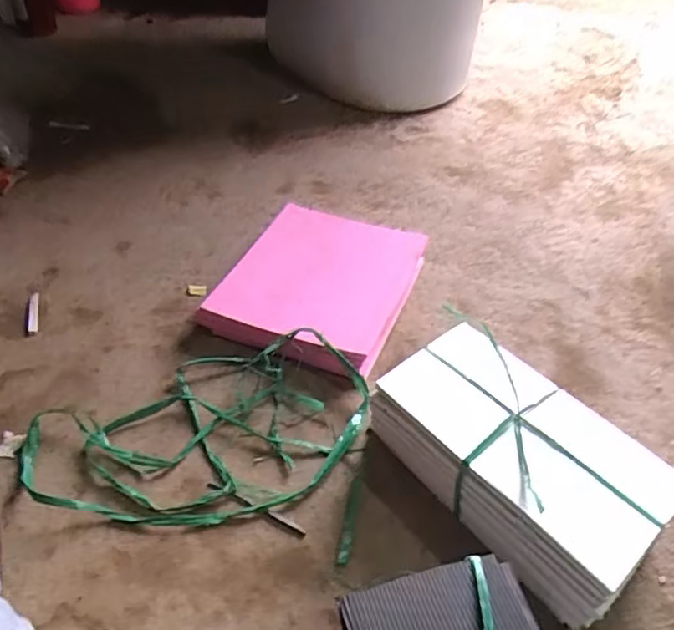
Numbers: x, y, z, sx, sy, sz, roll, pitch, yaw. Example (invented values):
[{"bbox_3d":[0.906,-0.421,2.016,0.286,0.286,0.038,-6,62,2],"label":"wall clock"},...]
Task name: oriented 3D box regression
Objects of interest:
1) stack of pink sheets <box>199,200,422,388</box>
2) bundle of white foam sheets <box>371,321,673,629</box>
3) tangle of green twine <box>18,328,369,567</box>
[{"bbox_3d":[-0.023,-0.051,0.857,0.250,0.056,0.296,18,45,16],"label":"stack of pink sheets"},{"bbox_3d":[0.183,0.157,0.602,0.171,0.116,0.286,-32,53,-31],"label":"bundle of white foam sheets"},{"bbox_3d":[-0.157,0.123,0.670,0.381,0.069,0.255,7,43,5],"label":"tangle of green twine"}]

